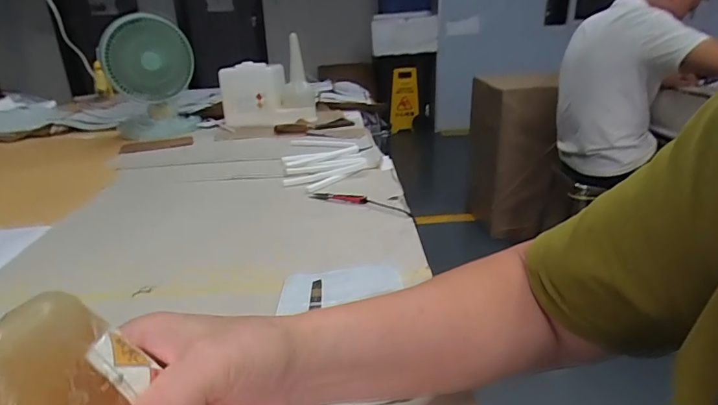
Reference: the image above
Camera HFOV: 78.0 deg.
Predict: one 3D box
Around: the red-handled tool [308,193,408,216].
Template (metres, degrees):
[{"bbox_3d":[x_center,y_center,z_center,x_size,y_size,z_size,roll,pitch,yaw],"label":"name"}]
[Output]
[{"bbox_3d":[-0.001,0.000,0.701,0.198,0.012,0.023,17,29,38],"label":"red-handled tool"}]

